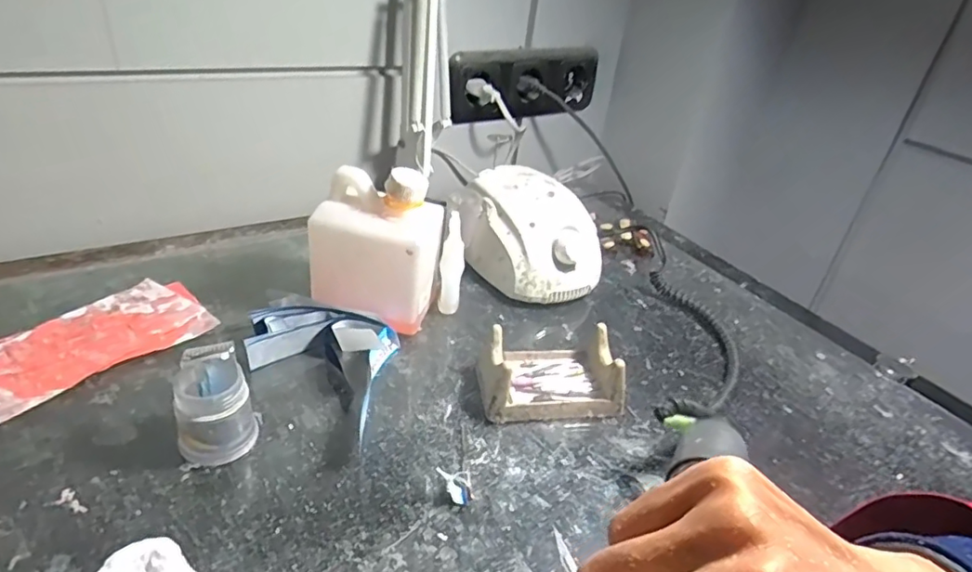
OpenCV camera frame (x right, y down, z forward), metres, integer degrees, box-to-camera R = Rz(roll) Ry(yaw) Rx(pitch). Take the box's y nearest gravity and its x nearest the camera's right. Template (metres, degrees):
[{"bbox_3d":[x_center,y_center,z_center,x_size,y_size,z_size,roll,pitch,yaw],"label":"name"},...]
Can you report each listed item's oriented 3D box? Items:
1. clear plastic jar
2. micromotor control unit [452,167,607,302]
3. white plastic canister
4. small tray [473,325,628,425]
[{"bbox_3d":[-0.161,0.065,0.338,0.044,0.073,0.041,-11,37,-26],"label":"clear plastic jar"},{"bbox_3d":[0.041,-0.046,0.543,0.131,0.085,0.093,33,40,33],"label":"micromotor control unit"},{"bbox_3d":[-0.085,-0.029,0.450,0.084,0.126,0.062,12,33,7],"label":"white plastic canister"},{"bbox_3d":[0.046,0.060,0.418,0.096,0.044,0.064,2,33,-10],"label":"small tray"}]

